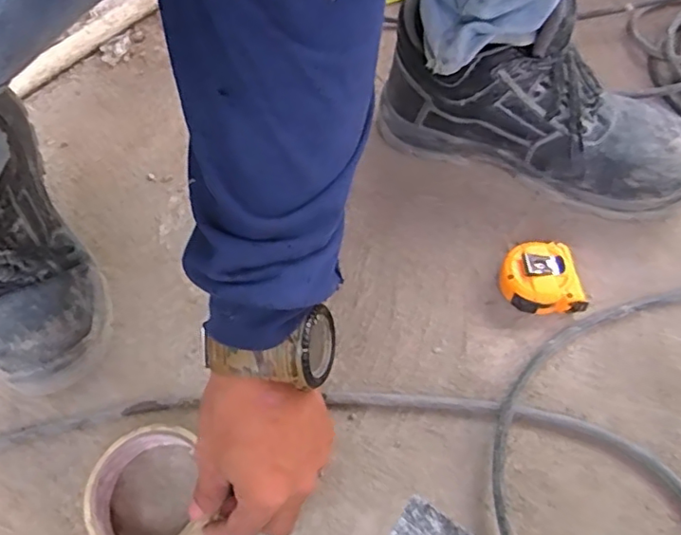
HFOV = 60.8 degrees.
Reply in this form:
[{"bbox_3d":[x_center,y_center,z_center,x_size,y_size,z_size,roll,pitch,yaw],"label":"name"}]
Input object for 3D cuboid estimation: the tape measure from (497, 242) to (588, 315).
[{"bbox_3d":[0.160,0.009,0.469,0.060,0.028,0.056,-1,57,3],"label":"tape measure"}]

